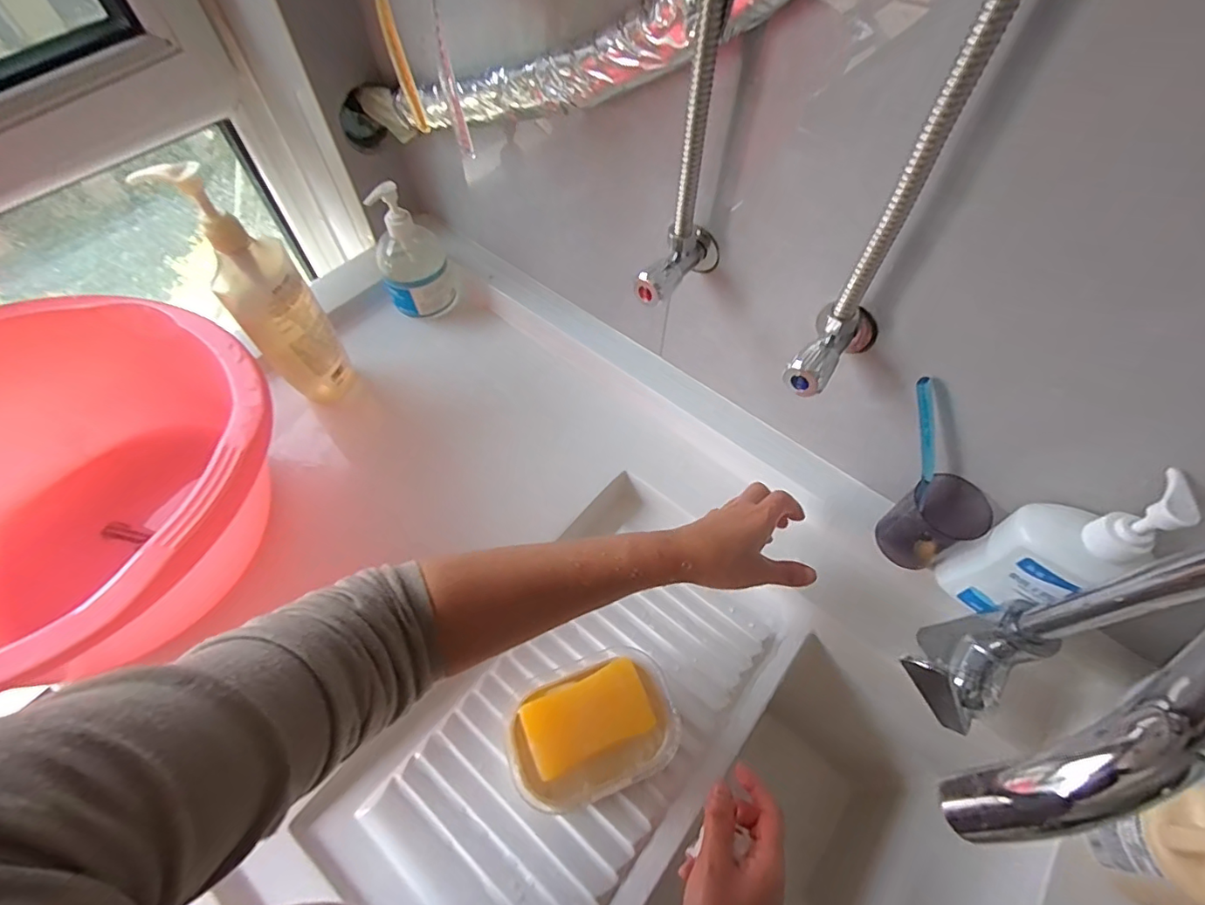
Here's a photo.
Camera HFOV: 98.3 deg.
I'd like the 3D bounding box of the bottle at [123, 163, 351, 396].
[{"bbox_3d":[-0.336,-0.142,0.545,0.070,0.241,0.050,-25,63,-15],"label":"bottle"}]

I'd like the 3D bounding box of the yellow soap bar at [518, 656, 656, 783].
[{"bbox_3d":[-0.012,0.222,0.438,0.103,0.018,0.057,-23,62,-14],"label":"yellow soap bar"}]

